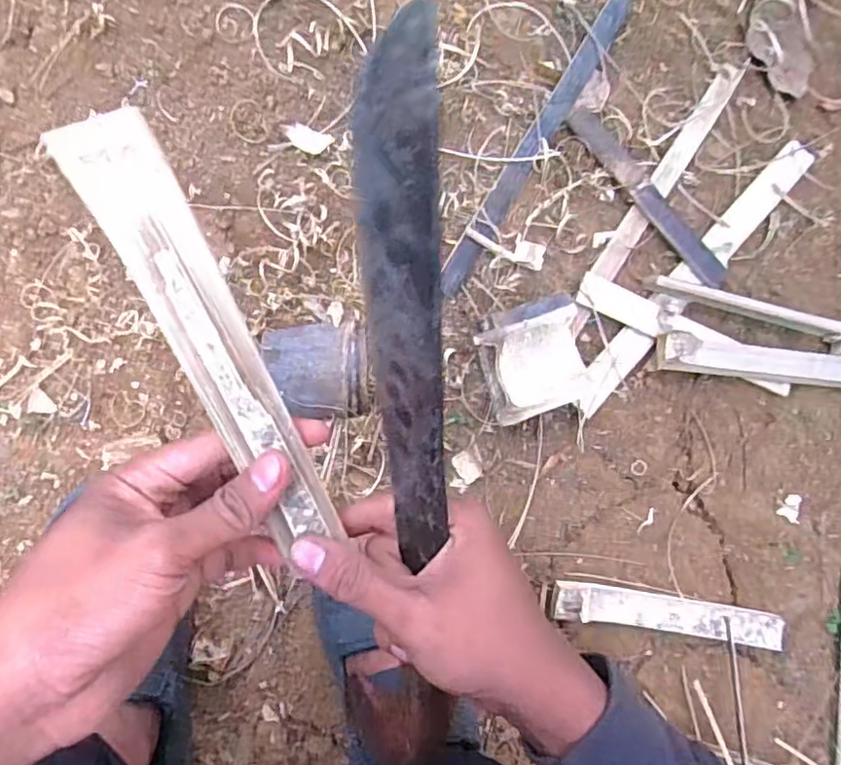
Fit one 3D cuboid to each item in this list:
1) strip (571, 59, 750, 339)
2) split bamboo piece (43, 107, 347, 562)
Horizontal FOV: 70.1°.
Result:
[{"bbox_3d":[0.230,-0.187,0.575,0.023,0.010,0.330,34,82,-1],"label":"strip"},{"bbox_3d":[-0.079,-0.009,0.238,0.031,0.005,0.182,-26,115,-8],"label":"split bamboo piece"}]

